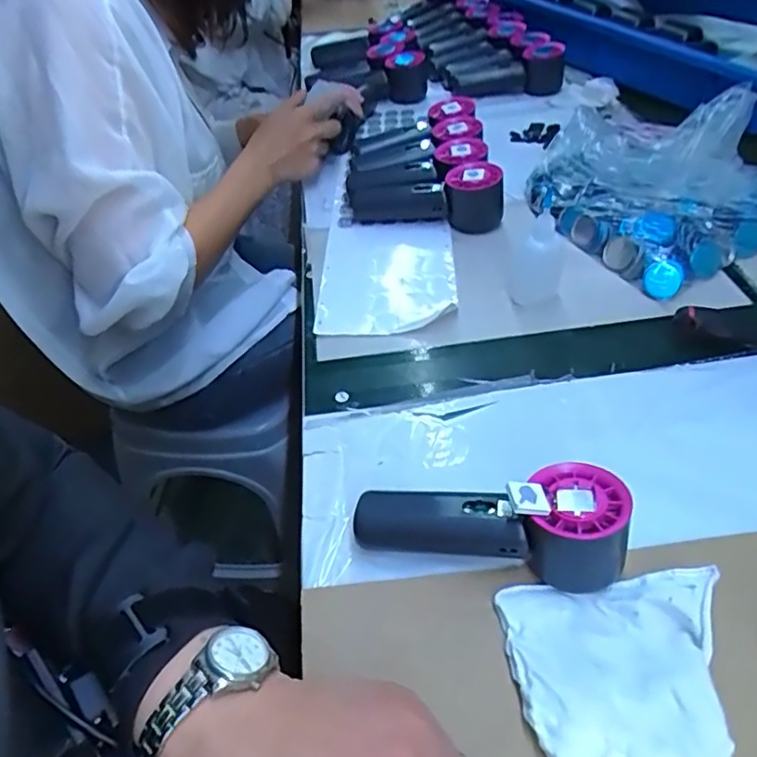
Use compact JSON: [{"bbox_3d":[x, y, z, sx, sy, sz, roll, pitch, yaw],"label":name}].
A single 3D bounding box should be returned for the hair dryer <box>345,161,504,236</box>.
[{"bbox_3d":[0.045,-0.197,0.639,0.173,0.055,0.048,10,47,17],"label":"hair dryer"}]

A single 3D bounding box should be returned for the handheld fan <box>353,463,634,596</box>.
[{"bbox_3d":[0.065,0.080,0.357,0.154,0.058,0.050,7,46,13],"label":"handheld fan"}]

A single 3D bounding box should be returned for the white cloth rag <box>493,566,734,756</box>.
[{"bbox_3d":[0.122,0.152,0.302,0.106,0.022,0.106,-3,45,4],"label":"white cloth rag"}]

